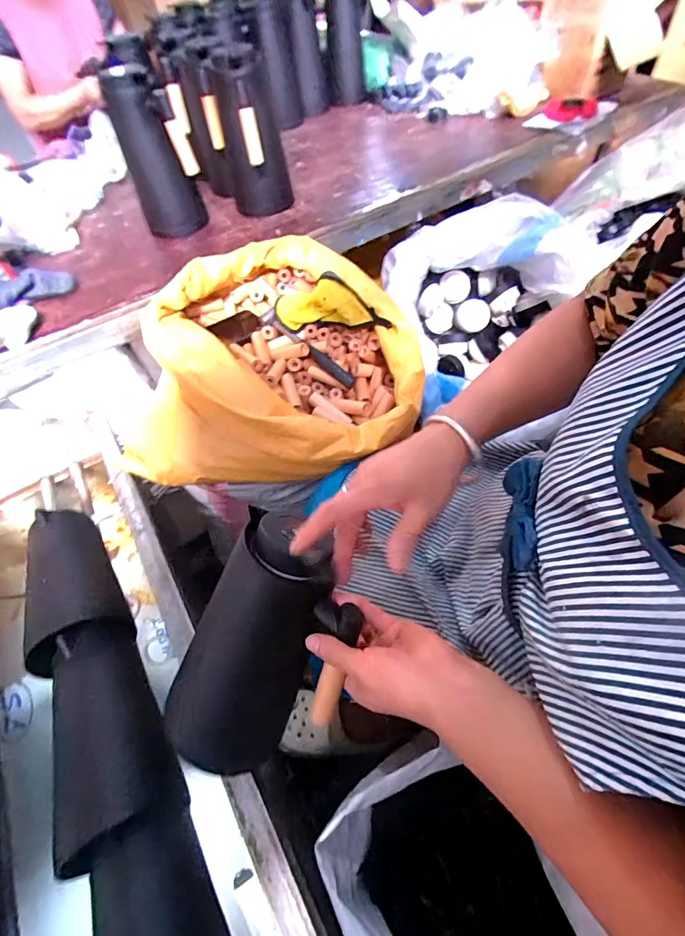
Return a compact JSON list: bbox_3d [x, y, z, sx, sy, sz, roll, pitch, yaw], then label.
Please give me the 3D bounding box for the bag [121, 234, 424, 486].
[{"bbox_3d":[-0.097,-0.184,0.714,0.449,0.225,0.394,4,56,5],"label":"bag"}]

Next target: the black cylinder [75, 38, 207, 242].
[{"bbox_3d":[-0.359,-0.603,0.772,0.119,0.289,0.130,-17,57,-9],"label":"black cylinder"}]

